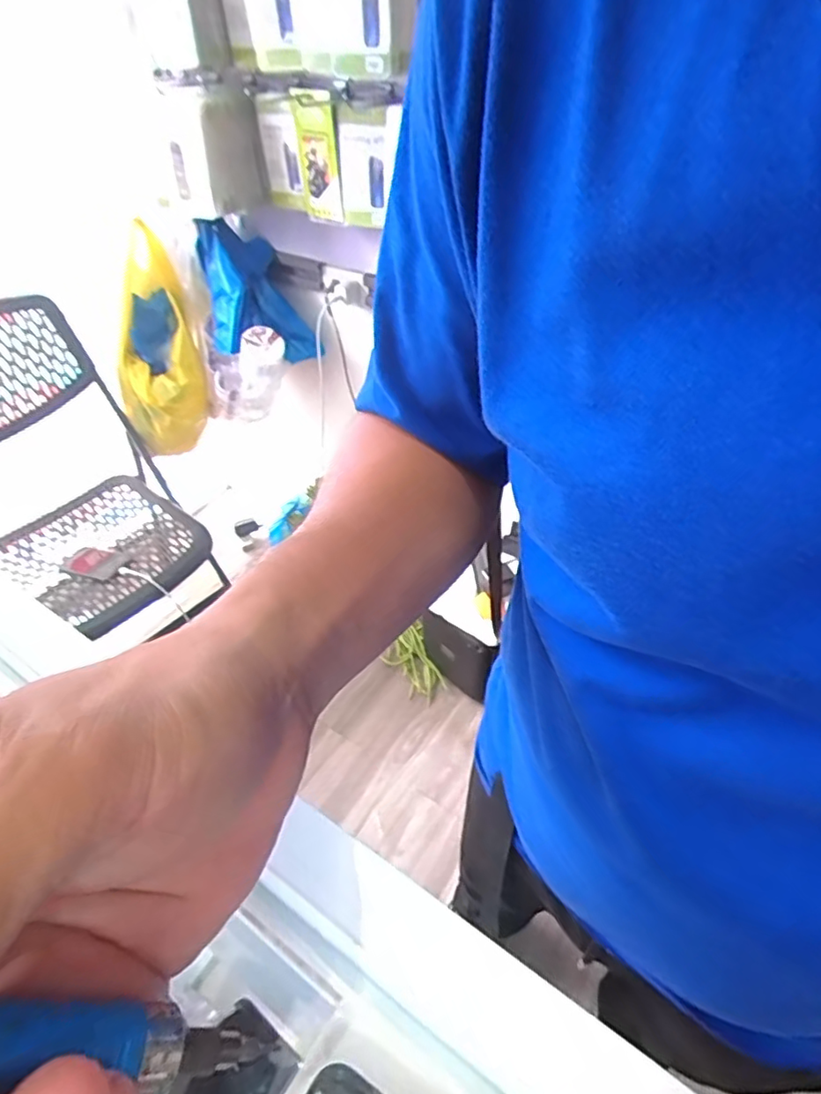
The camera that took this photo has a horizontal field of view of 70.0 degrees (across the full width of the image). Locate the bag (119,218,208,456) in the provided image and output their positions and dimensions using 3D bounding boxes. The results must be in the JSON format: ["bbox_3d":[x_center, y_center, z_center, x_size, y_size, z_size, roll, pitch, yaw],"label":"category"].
[{"bbox_3d":[-0.532,-0.411,1.235,0.156,0.413,0.191,-4,7,-1],"label":"bag"}]

